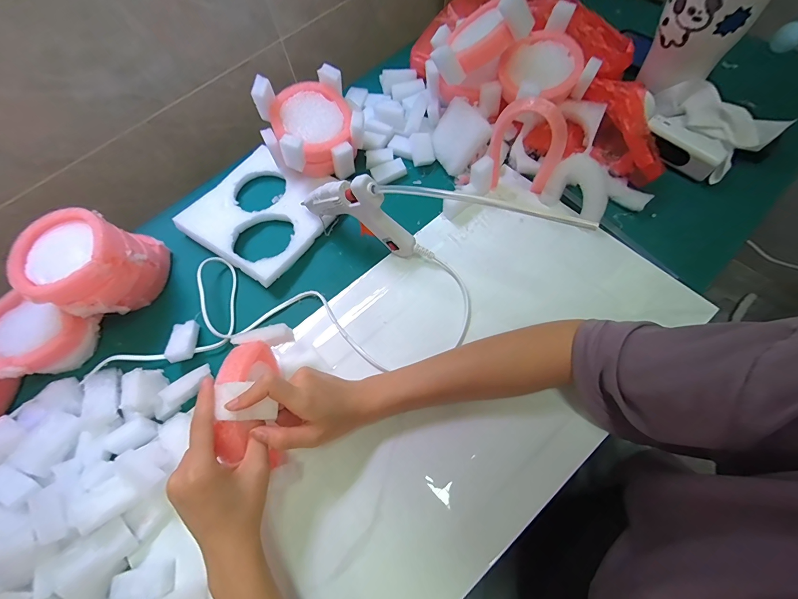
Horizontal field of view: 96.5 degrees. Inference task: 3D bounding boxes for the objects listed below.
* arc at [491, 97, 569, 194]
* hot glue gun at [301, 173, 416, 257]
[{"bbox_3d":[0.143,-0.168,0.400,0.076,0.121,0.016,15,67,13],"label":"arc"},{"bbox_3d":[-0.048,-0.102,0.412,0.139,0.102,0.022,23,69,16],"label":"hot glue gun"}]

